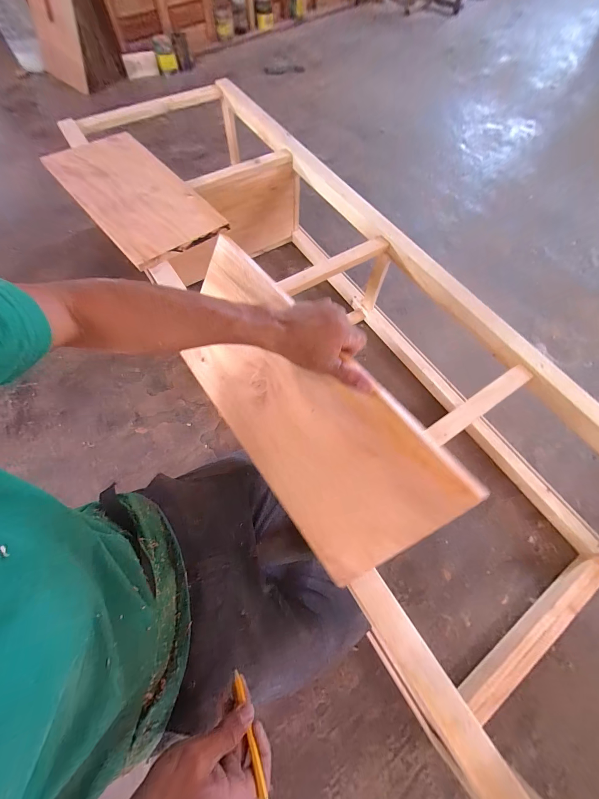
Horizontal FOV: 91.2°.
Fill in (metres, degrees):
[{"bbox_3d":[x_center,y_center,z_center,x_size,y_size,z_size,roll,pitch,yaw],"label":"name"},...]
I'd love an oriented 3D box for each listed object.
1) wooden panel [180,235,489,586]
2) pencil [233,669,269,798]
[{"bbox_3d":[-0.028,0.012,0.445,0.015,0.258,0.482,-14,57,-49],"label":"wooden panel"},{"bbox_3d":[-0.052,0.361,0.310,0.010,0.011,0.123,-26,40,-12],"label":"pencil"}]

